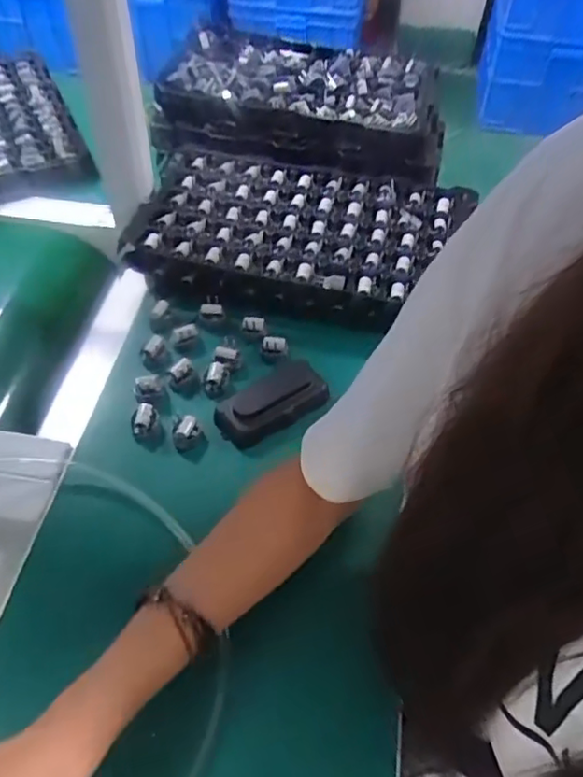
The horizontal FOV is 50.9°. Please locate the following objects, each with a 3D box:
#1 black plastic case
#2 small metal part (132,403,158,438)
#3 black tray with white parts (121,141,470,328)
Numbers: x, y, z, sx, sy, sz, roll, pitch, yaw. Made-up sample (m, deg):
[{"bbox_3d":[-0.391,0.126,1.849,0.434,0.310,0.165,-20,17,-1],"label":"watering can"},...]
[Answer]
[{"bbox_3d":[-0.018,0.012,0.574,0.102,0.028,0.056,-31,58,-25],"label":"black plastic case"},{"bbox_3d":[-0.133,0.029,0.553,0.021,0.014,0.029,3,50,0],"label":"small metal part"},{"bbox_3d":[-0.003,-0.175,0.699,0.333,0.058,0.208,8,51,4],"label":"black tray with white parts"}]

